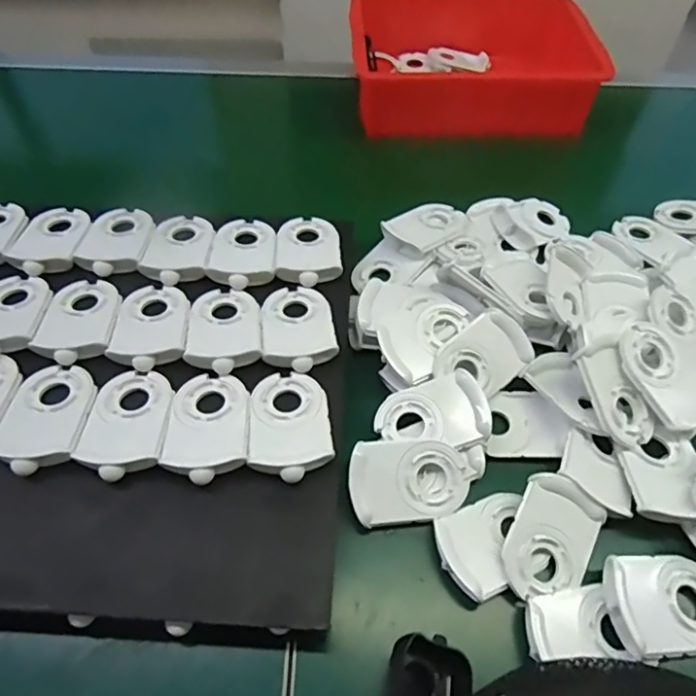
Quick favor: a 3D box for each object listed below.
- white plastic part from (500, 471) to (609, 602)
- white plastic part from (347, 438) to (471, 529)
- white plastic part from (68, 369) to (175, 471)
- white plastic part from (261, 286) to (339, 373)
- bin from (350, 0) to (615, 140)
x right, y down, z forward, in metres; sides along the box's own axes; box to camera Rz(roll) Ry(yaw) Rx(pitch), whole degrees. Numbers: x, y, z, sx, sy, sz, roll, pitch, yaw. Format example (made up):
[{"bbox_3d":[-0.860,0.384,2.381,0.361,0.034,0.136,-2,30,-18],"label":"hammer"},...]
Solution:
[{"bbox_3d":[0.137,0.128,0.373,0.056,0.009,0.080,33,70,5],"label":"white plastic part"},{"bbox_3d":[0.043,0.095,0.396,0.085,0.010,0.057,-3,72,-7],"label":"white plastic part"},{"bbox_3d":[-0.154,0.048,0.390,0.055,0.009,0.078,1,53,-1],"label":"white plastic part"},{"bbox_3d":[-0.040,-0.020,0.446,0.057,0.011,0.086,-5,53,-5],"label":"white plastic part"},{"bbox_3d":[0.155,-0.367,0.716,0.296,0.081,0.207,-4,53,-5],"label":"bin"}]

